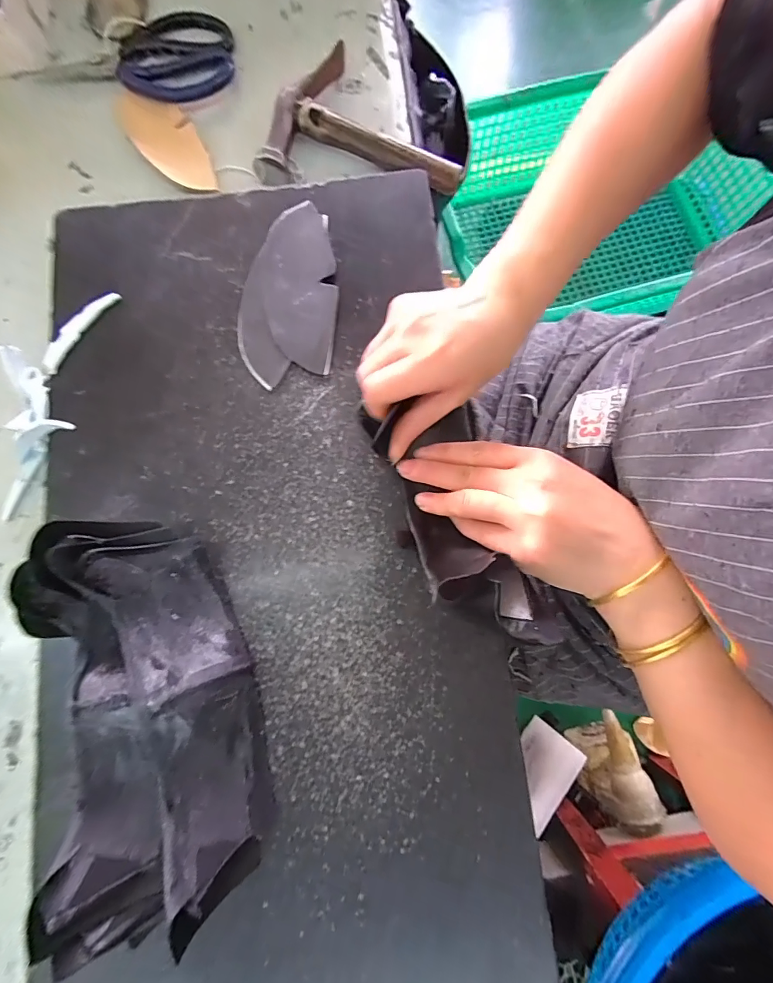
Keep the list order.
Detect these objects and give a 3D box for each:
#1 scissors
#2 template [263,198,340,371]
[{"bbox_3d":[-0.229,-0.410,0.398,0.174,0.009,0.093,7,79,1],"label":"scissors"},{"bbox_3d":[-0.066,-0.155,0.322,0.053,0.006,0.137,-5,80,0],"label":"template"}]

